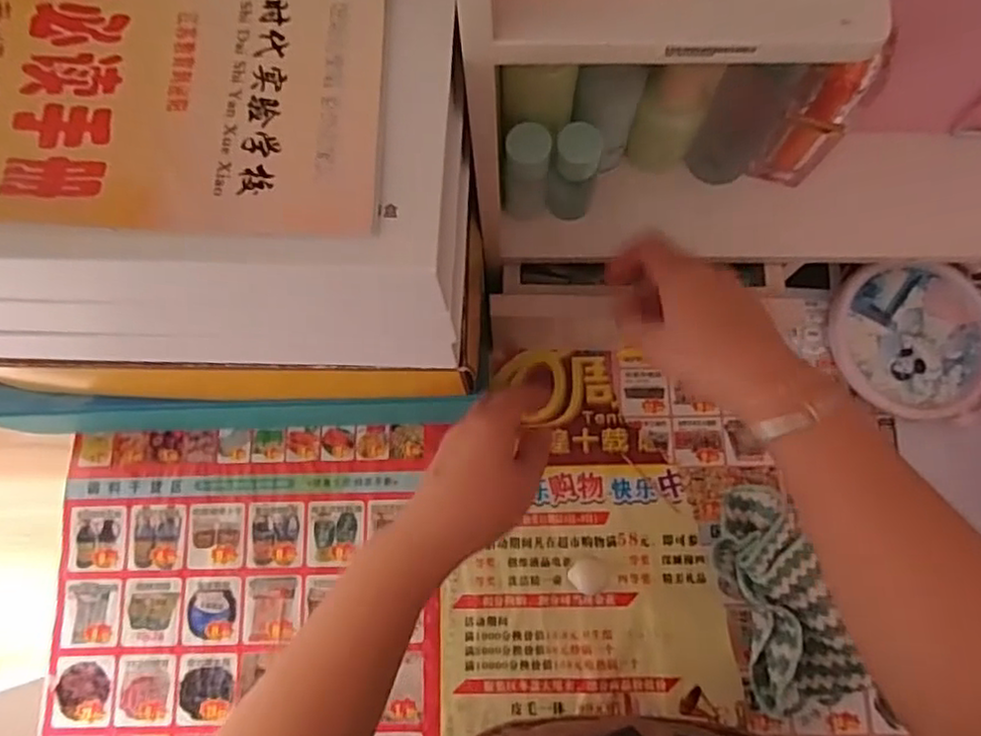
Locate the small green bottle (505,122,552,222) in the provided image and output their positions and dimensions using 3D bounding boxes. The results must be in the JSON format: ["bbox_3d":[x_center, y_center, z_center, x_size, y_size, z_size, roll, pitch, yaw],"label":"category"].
[{"bbox_3d":[0.023,-0.121,0.423,0.027,0.079,0.022,0,78,2],"label":"small green bottle"}]

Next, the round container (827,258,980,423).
[{"bbox_3d":[0.319,-0.021,0.496,0.125,0.021,0.119,-16,78,-2],"label":"round container"}]

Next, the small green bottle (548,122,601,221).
[{"bbox_3d":[0.053,-0.122,0.425,0.027,0.077,0.023,14,79,4],"label":"small green bottle"}]

